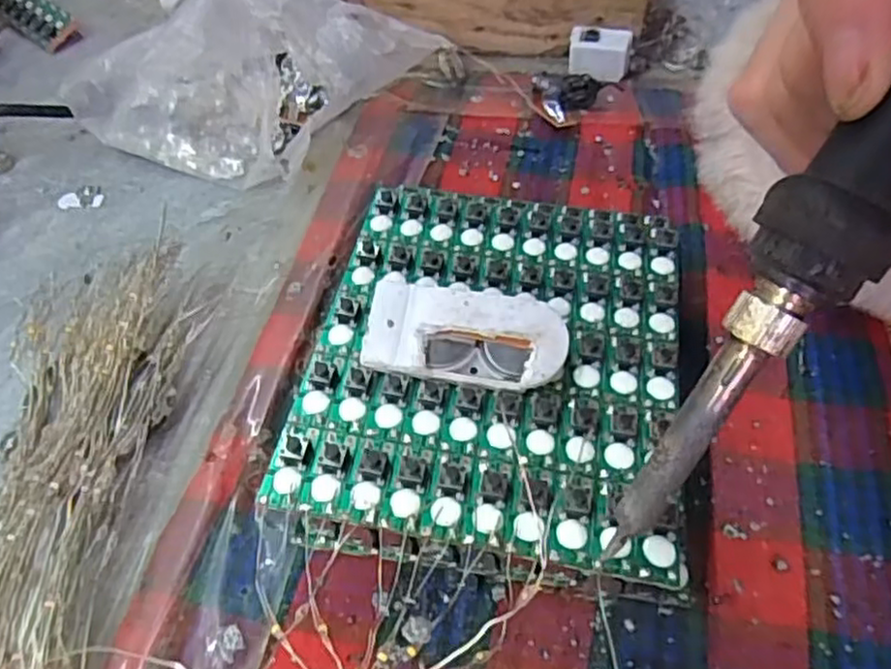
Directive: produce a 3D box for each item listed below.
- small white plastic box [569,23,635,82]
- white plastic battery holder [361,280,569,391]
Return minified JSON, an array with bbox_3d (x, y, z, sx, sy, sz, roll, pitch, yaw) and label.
[{"bbox_3d":[0.069,-0.127,0.314,0.026,0.018,0.016,11,52,9],"label":"small white plastic box"},{"bbox_3d":[0.005,0.001,0.181,0.050,0.010,0.024,6,76,5],"label":"white plastic battery holder"}]

